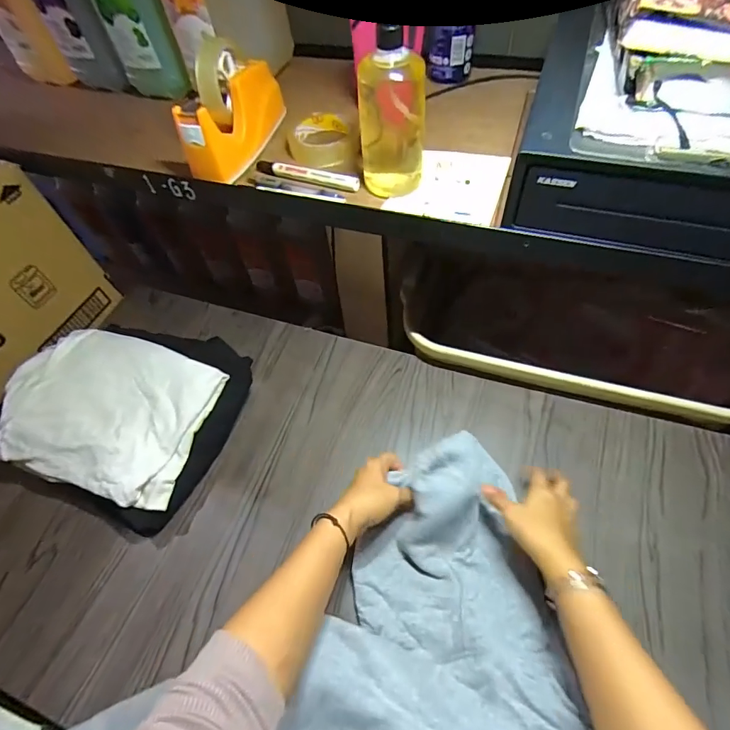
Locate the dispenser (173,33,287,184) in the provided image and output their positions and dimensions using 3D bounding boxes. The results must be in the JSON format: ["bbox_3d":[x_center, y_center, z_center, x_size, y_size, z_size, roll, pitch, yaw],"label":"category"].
[{"bbox_3d":[-0.171,-0.334,0.544,0.059,0.111,0.177,13,59,14],"label":"dispenser"}]

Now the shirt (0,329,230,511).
[{"bbox_3d":[-0.372,0.066,0.607,0.283,0.069,0.204,14,58,14],"label":"shirt"}]

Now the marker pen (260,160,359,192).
[{"bbox_3d":[-0.075,-0.241,0.537,0.142,0.014,0.023,17,59,16],"label":"marker pen"}]

